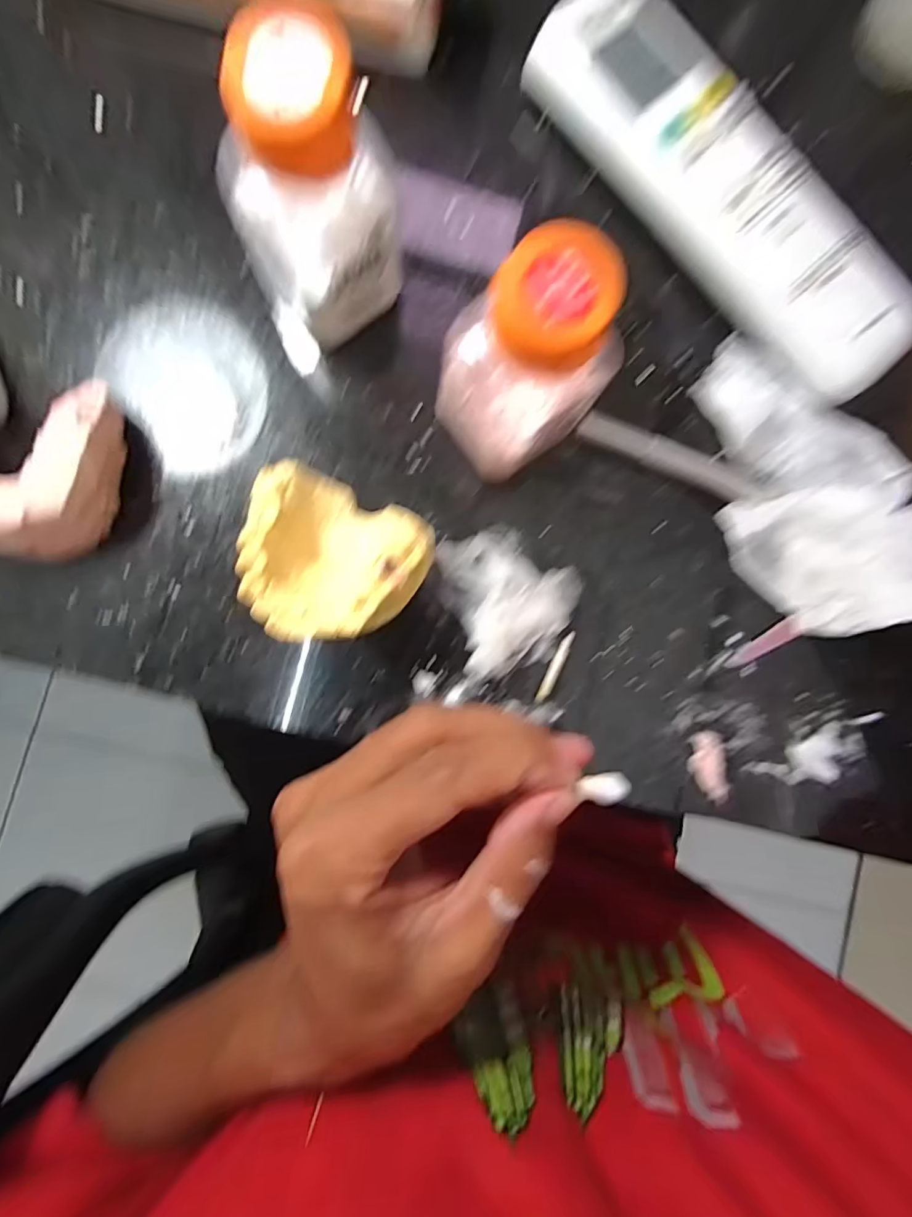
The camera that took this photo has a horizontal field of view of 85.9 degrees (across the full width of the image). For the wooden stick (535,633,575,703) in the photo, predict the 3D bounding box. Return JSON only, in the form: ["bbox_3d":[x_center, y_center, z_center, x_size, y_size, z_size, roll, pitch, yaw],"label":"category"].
[{"bbox_3d":[0.038,0.022,0.185,0.004,0.004,0.028,26,84,-6],"label":"wooden stick"}]

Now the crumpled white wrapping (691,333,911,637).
[{"bbox_3d":[0.143,-0.050,0.188,0.077,0.027,0.115,-11,87,-7],"label":"crumpled white wrapping"}]

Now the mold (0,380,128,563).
[{"bbox_3d":[-0.137,-0.041,0.160,0.060,0.025,0.049,-20,89,-7],"label":"mold"}]

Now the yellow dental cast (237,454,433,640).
[{"bbox_3d":[-0.042,-0.014,0.163,0.055,0.025,0.055,0,87,-8],"label":"yellow dental cast"}]

